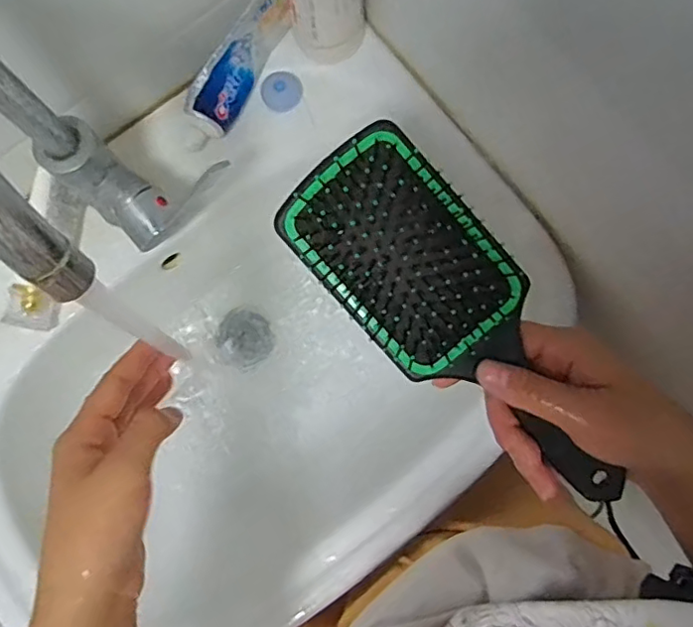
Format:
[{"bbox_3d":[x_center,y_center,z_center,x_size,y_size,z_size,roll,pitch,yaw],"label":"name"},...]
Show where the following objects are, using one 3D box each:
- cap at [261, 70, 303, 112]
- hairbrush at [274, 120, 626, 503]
[{"bbox_3d":[-0.059,-0.203,0.525,0.036,0.007,0.040,-3,79,1],"label":"cap"},{"bbox_3d":[0.063,0.010,0.288,0.074,0.030,0.221,-42,96,-6],"label":"hairbrush"}]

